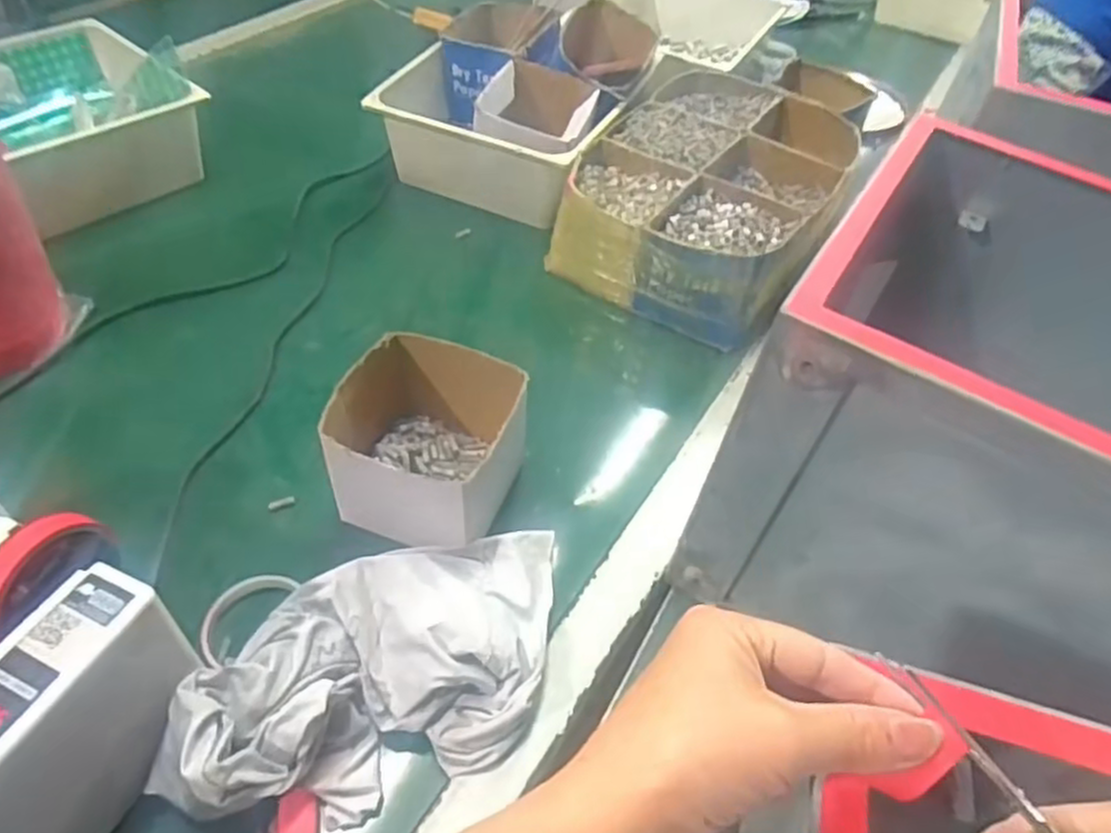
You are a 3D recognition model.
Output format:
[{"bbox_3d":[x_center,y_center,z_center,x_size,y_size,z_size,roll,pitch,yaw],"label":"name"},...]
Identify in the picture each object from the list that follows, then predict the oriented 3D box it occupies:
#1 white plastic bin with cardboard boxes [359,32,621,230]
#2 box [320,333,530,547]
[{"bbox_3d":[-0.080,-0.369,0.963,0.284,0.122,0.196,21,51,12],"label":"white plastic bin with cardboard boxes"},{"bbox_3d":[-0.113,0.029,0.630,0.141,0.113,0.148,20,51,11],"label":"box"}]

